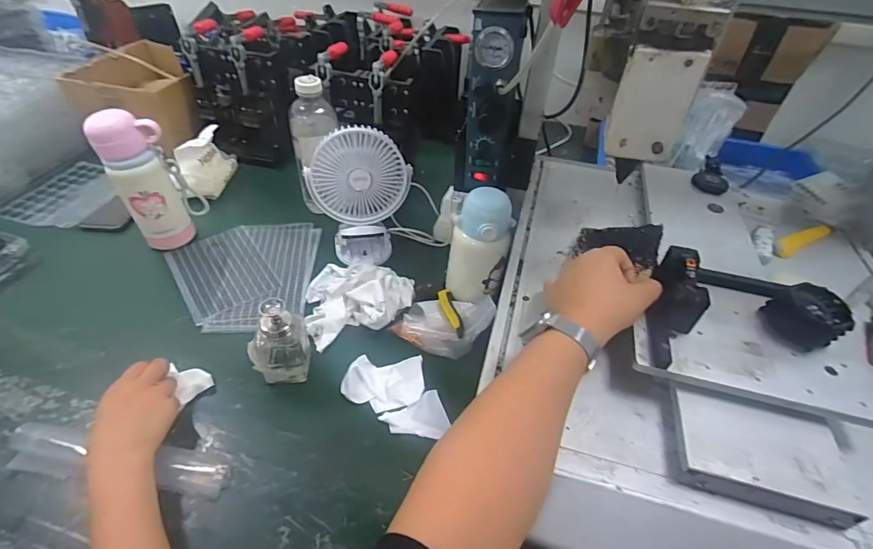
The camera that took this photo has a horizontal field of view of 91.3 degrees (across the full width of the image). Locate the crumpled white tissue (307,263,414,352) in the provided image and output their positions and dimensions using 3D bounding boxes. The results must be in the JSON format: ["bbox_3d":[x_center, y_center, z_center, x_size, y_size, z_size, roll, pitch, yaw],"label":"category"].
[{"bbox_3d":[-0.119,0.017,0.632,0.164,0.054,0.150,-16,48,-20],"label":"crumpled white tissue"}]

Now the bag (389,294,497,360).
[{"bbox_3d":[0.008,0.063,0.609,0.121,0.041,0.101,17,46,12],"label":"bag"}]

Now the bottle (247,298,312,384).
[{"bbox_3d":[-0.192,0.078,0.519,0.060,0.116,0.056,-2,45,-8],"label":"bottle"}]

